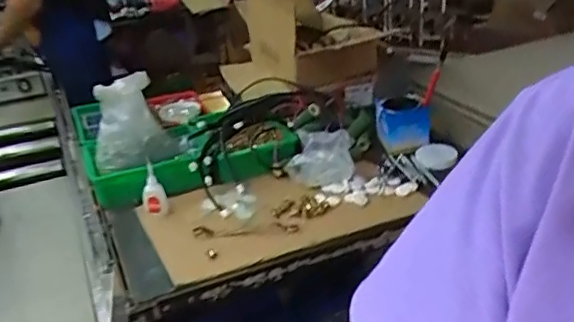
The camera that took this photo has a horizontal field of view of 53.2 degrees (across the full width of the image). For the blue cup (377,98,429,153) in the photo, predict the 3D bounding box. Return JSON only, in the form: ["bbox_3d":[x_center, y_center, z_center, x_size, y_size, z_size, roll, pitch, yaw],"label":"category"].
[{"bbox_3d":[0.251,-0.083,1.254,0.104,0.101,0.087,-8,28,-7],"label":"blue cup"}]

